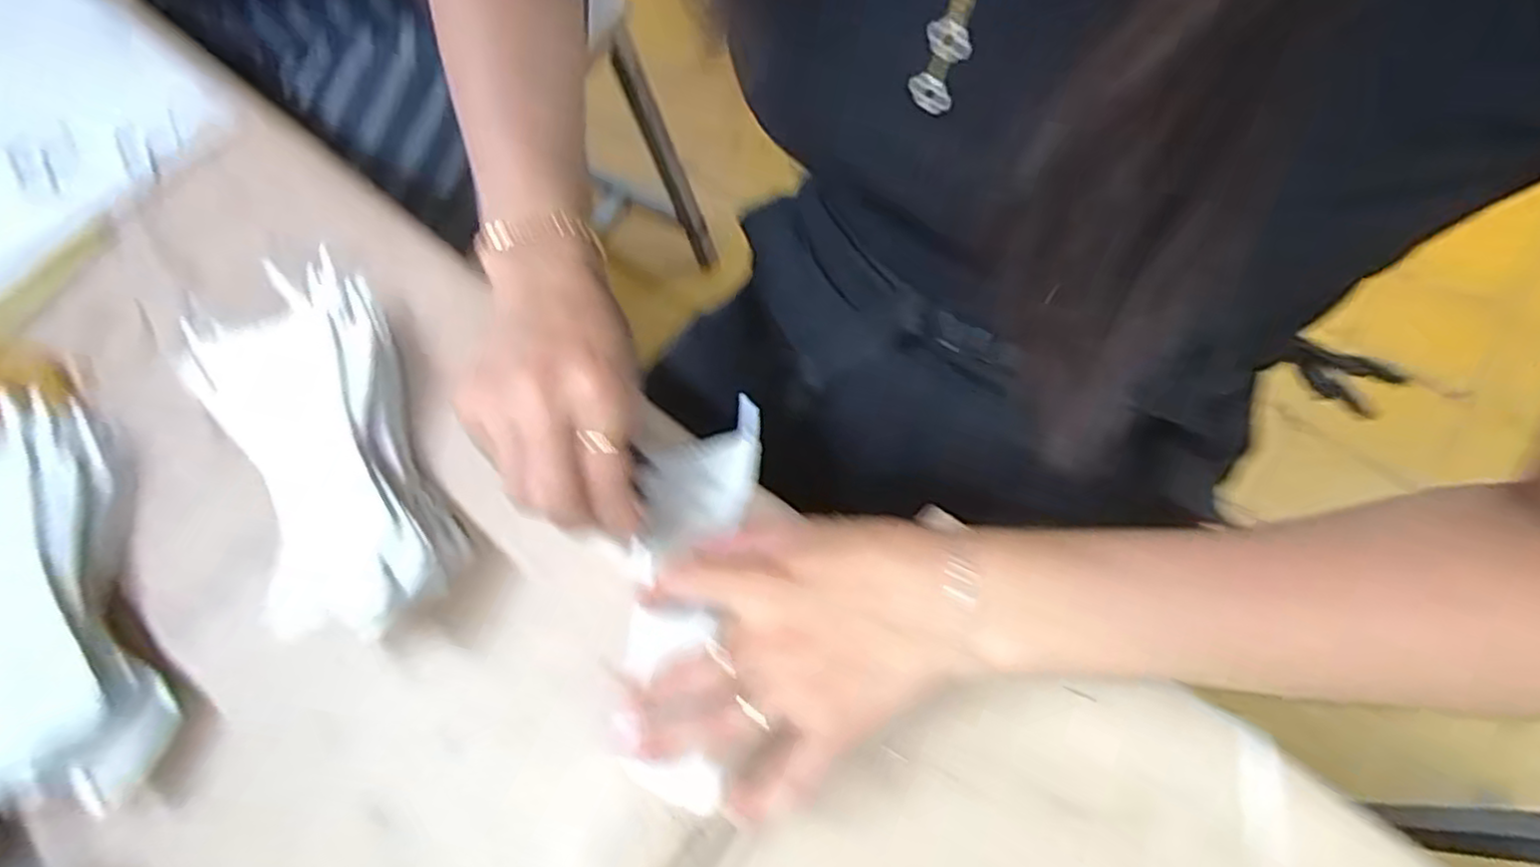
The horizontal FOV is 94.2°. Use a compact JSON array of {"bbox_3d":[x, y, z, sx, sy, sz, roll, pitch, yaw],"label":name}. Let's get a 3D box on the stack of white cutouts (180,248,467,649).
[{"bbox_3d":[-0.208,0.001,0.336,0.084,0.044,0.201,-29,73,-14],"label":"stack of white cutouts"}]

